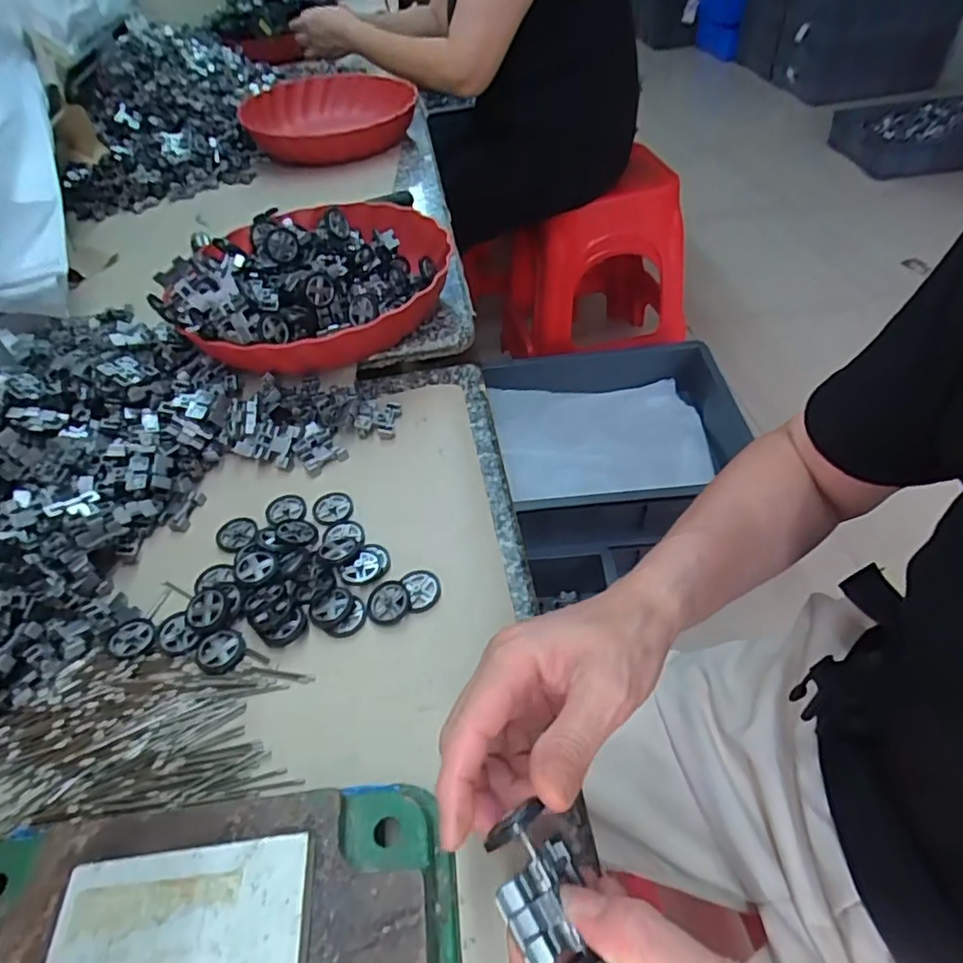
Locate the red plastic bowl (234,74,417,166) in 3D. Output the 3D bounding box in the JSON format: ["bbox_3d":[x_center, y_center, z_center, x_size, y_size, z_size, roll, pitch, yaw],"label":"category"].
[{"bbox_3d":[-0.217,-0.522,0.910,0.239,0.070,0.248,-3,47,3],"label":"red plastic bowl"}]

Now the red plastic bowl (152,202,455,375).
[{"bbox_3d":[-0.136,-0.184,0.548,0.212,0.082,0.242,0,46,7],"label":"red plastic bowl"}]

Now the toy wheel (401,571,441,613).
[{"bbox_3d":[-0.036,0.066,0.382,0.022,0.006,0.026,-16,47,-9],"label":"toy wheel"}]

